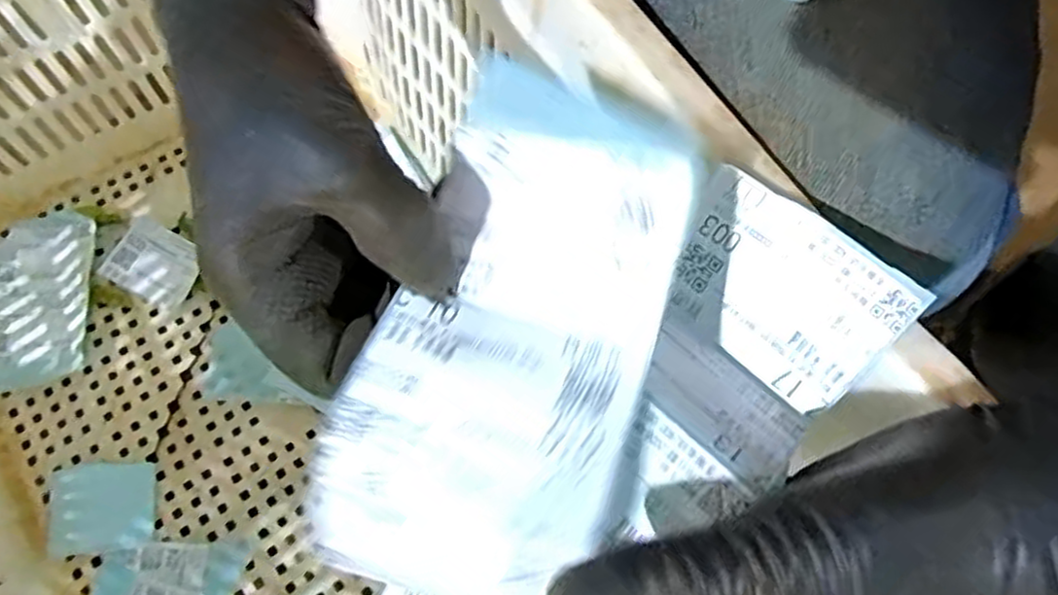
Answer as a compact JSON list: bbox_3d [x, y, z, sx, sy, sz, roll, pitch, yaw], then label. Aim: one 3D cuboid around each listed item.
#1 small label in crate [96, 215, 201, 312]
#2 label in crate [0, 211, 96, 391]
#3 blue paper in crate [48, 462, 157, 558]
[{"bbox_3d":[-0.269,-0.025,0.518,0.062,0.014,0.052,25,71,8],"label":"small label in crate"},{"bbox_3d":[-0.359,0.002,0.504,0.097,0.015,0.126,-15,71,-7],"label":"label in crate"},{"bbox_3d":[-0.278,0.135,0.459,0.066,0.013,0.054,-4,70,-3],"label":"blue paper in crate"}]

